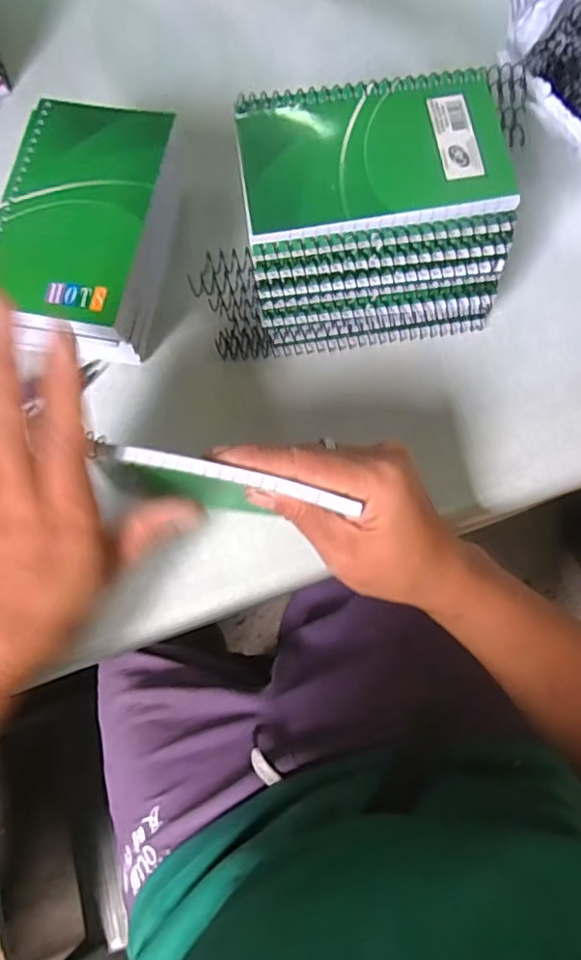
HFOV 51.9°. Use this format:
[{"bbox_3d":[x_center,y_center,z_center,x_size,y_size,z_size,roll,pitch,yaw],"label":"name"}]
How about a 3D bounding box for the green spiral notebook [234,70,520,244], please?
[{"bbox_3d":[0.040,-0.164,0.296,0.128,0.007,0.081,-7,76,-1],"label":"green spiral notebook"}]

